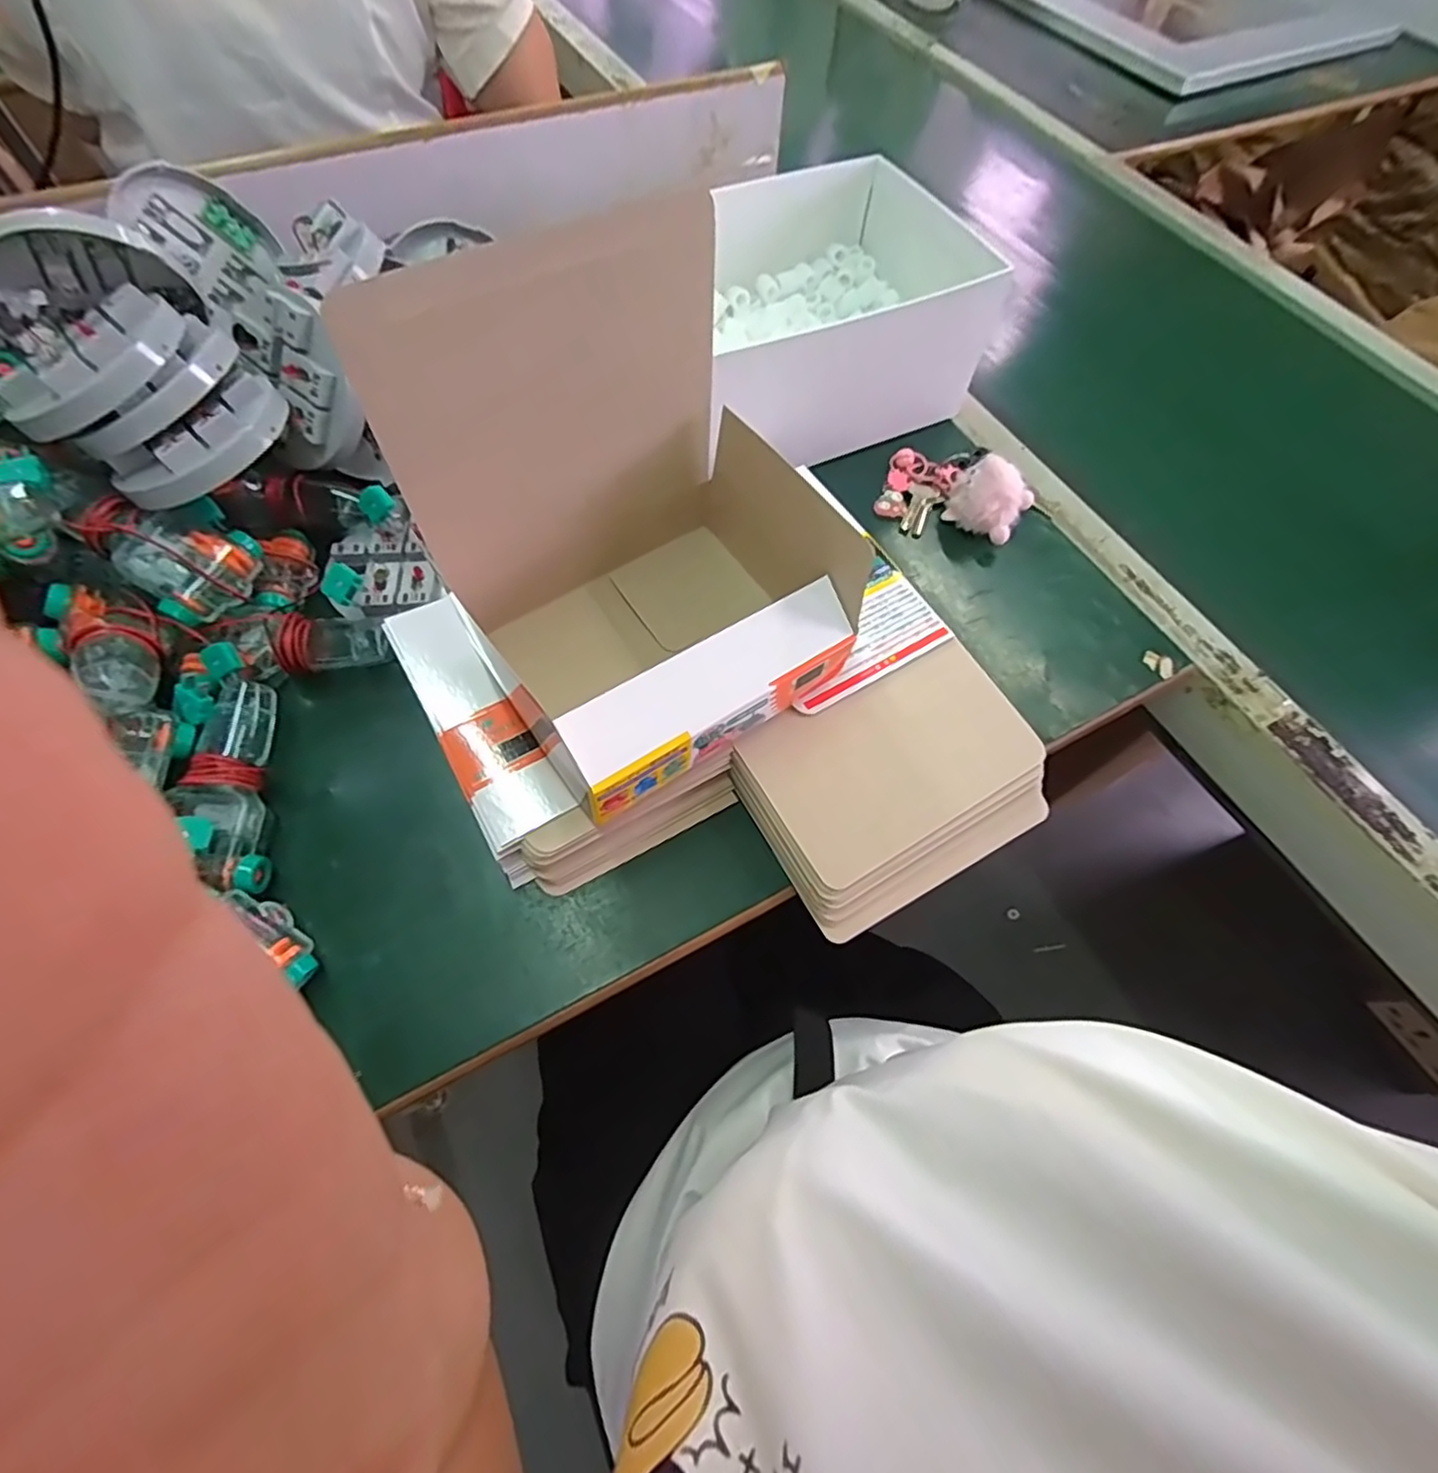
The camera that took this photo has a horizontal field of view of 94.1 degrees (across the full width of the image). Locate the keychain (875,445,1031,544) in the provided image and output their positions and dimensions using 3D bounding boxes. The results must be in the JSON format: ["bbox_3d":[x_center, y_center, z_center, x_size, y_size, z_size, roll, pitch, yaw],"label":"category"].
[{"bbox_3d":[0.182,-0.194,0.507,0.106,0.040,0.084,12,63,3],"label":"keychain"}]

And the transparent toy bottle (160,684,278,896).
[{"bbox_3d":[-0.271,0.028,0.371,0.043,0.037,0.124,-8,64,-7],"label":"transparent toy bottle"}]

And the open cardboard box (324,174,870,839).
[{"bbox_3d":[-0.028,-0.087,0.333,0.175,0.198,0.147,-33,69,-18],"label":"open cardboard box"}]

